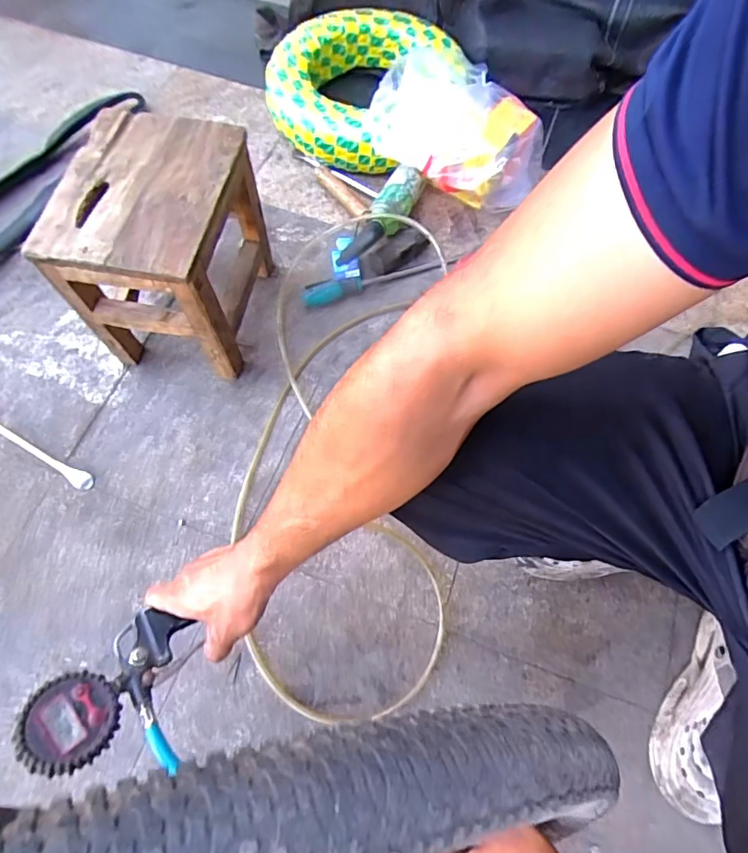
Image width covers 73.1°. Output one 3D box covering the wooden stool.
[{"bbox_3d":[-0.296,-0.253,0.760,0.201,0.269,0.259,10,68,4],"label":"wooden stool"}]

